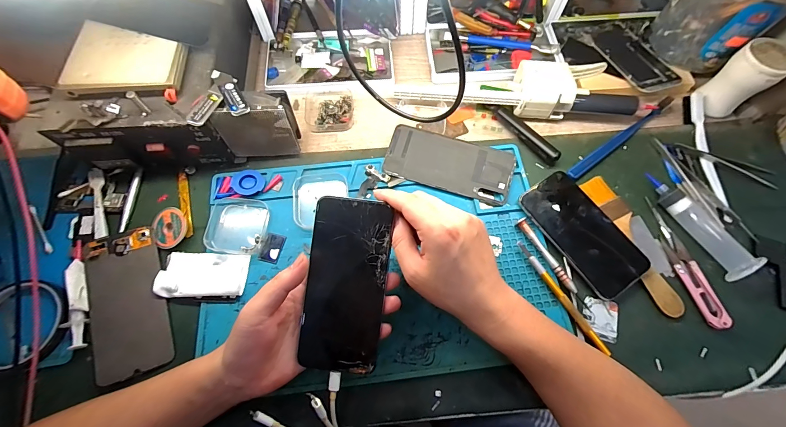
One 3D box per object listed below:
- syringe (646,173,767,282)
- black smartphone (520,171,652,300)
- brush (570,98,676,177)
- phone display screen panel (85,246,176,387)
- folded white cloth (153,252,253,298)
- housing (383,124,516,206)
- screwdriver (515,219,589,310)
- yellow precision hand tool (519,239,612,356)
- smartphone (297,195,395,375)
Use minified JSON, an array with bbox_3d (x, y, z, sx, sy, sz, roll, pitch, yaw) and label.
[{"bbox_3d":[0.344,0.007,0.374,0.037,0.023,0.132,-25,70,-10],"label":"syringe"},{"bbox_3d":[0.213,0.019,0.374,0.073,0.013,0.141,-35,72,-13],"label":"black smartphone"},{"bbox_3d":[0.287,-0.095,0.426,0.180,0.014,0.014,-35,72,-13],"label":"brush"},{"bbox_3d":[-0.268,0.098,0.342,0.069,0.007,0.126,-17,72,-13],"label":"phone display screen panel"},{"bbox_3d":[-0.202,0.064,0.357,0.089,0.016,0.047,-2,70,2],"label":"folded white cloth"},{"bbox_3d":[0.069,-0.062,0.409,0.151,0.010,0.070,16,69,6],"label":"housing"},{"bbox_3d":[0.173,0.053,0.364,0.010,0.010,0.113,-29,71,-11],"label":"screwdriver"},{"bbox_3d":[0.174,0.084,0.352,0.010,0.010,0.129,-29,71,-11],"label":"yellow precision hand tool"},{"bbox_3d":[-0.043,0.064,0.306,0.070,0.004,0.153,8,87,0],"label":"smartphone"}]

